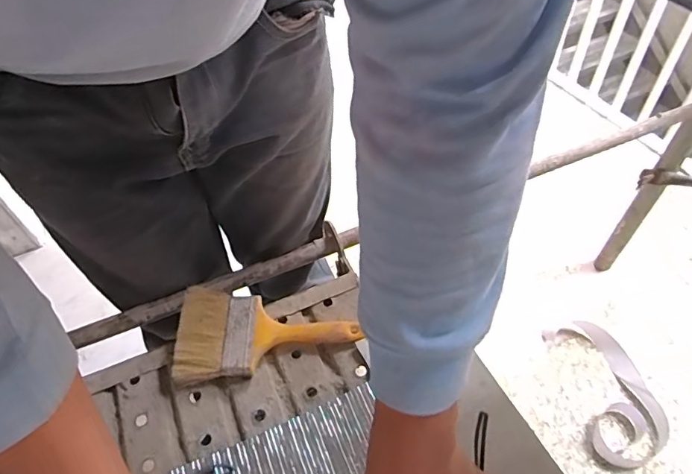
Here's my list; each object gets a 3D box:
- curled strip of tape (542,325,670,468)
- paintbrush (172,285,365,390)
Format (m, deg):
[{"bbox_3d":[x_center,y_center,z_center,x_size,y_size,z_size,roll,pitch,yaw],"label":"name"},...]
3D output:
[{"bbox_3d":[0.549,0.311,1.002,0.161,0.025,0.306,-9,50,-3],"label":"curled strip of tape"},{"bbox_3d":[-0.094,0.109,0.549,0.193,0.023,0.106,-5,50,1],"label":"paintbrush"}]

